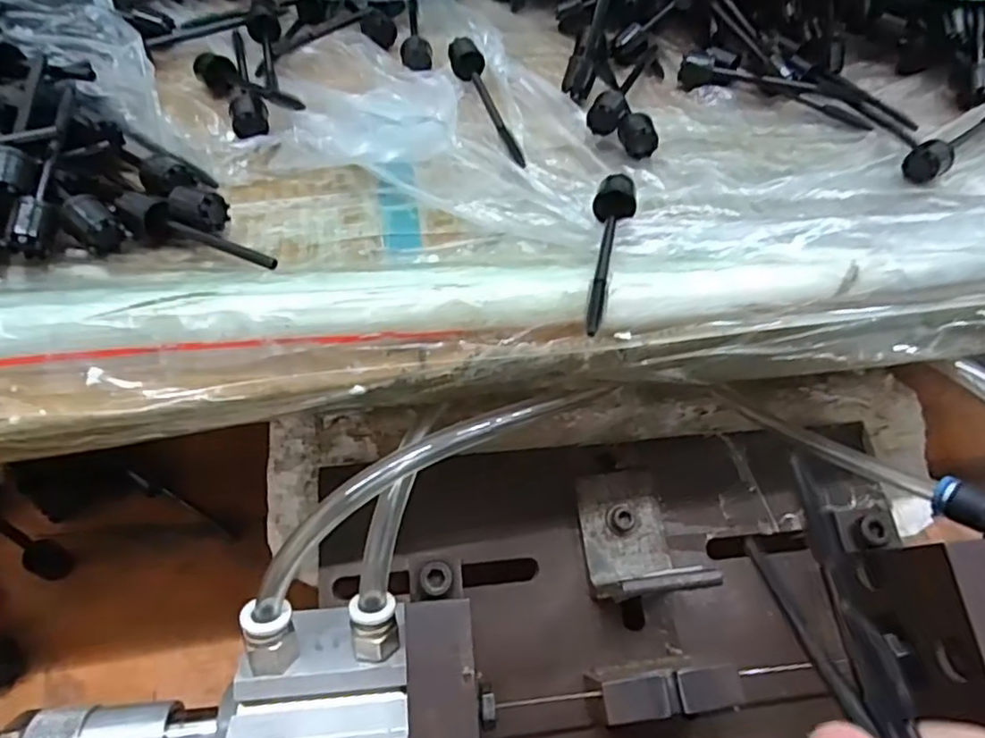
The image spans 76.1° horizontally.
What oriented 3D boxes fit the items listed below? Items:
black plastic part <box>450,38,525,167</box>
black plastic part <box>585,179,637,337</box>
[{"bbox_3d":[-0.004,-0.122,0.279,0.015,0.011,0.085,-9,53,-12],"label":"black plastic part"},{"bbox_3d":[0.038,-0.039,0.209,0.014,0.012,0.084,13,51,6],"label":"black plastic part"}]

